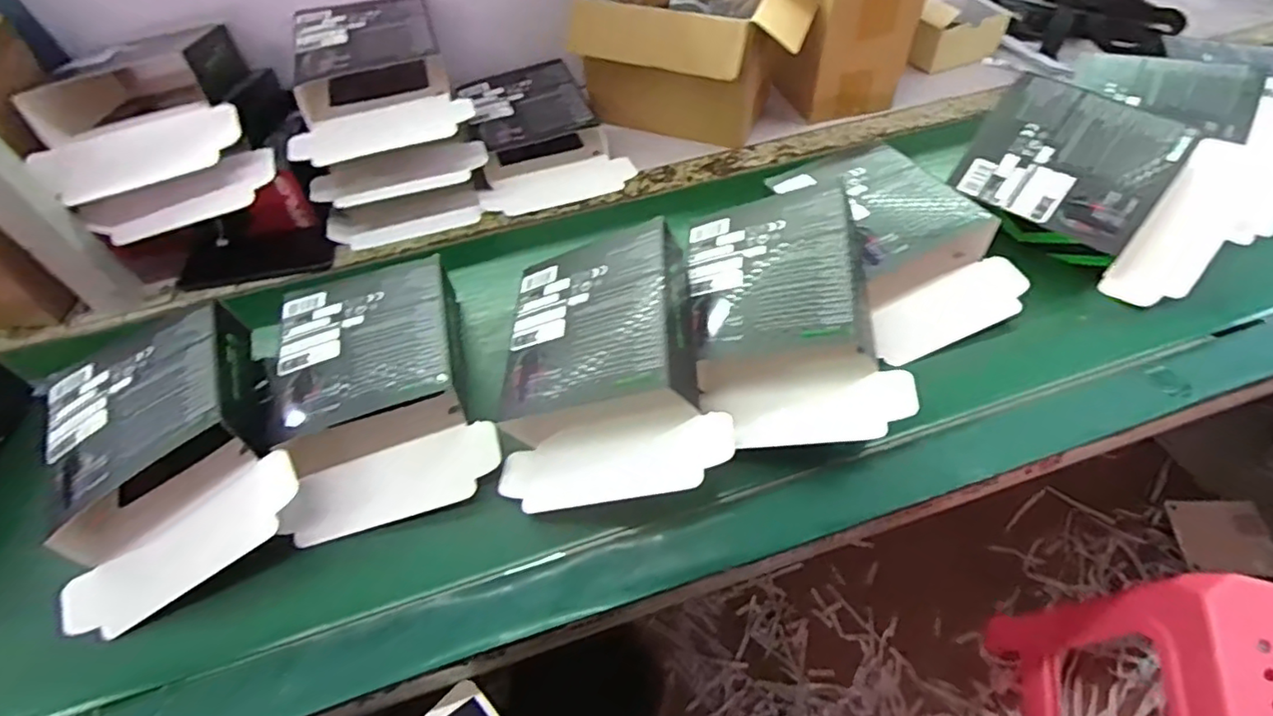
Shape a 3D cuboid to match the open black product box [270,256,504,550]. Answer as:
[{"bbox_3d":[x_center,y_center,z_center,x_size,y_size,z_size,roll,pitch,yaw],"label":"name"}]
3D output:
[{"bbox_3d":[-0.237,0.024,0.550,0.172,0.067,0.242,-18,54,-12],"label":"open black product box"}]

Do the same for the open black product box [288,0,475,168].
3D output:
[{"bbox_3d":[-0.318,-0.348,0.718,0.186,0.078,0.254,-16,53,-10],"label":"open black product box"}]

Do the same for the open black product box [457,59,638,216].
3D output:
[{"bbox_3d":[-0.127,-0.311,0.814,0.183,0.056,0.263,-13,53,-8],"label":"open black product box"}]

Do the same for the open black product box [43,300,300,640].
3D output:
[{"bbox_3d":[-0.391,0.071,0.500,0.174,0.087,0.227,-24,55,-16],"label":"open black product box"}]

